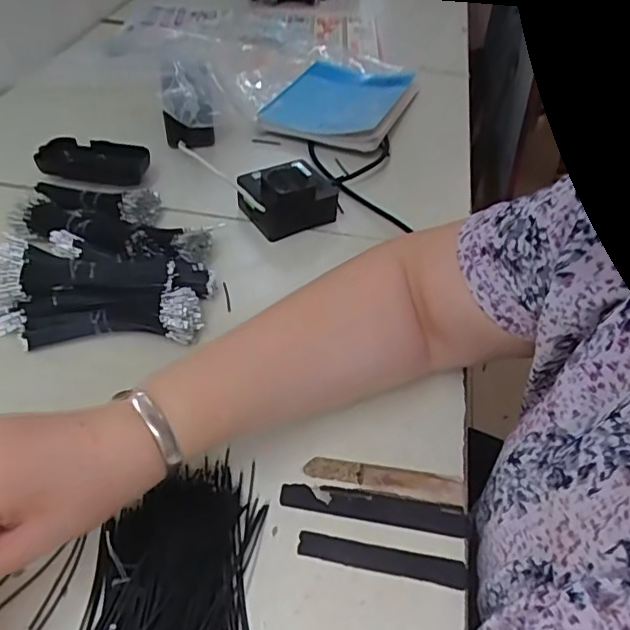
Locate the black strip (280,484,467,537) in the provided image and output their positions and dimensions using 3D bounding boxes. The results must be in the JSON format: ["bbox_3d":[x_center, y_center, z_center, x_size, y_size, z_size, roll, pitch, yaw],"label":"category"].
[{"bbox_3d":[0.036,0.118,0.348,0.113,0.004,0.019,9,45,5],"label":"black strip"}]

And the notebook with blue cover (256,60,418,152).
[{"bbox_3d":[0.037,-0.280,0.720,0.155,0.018,0.225,17,47,13],"label":"notebook with blue cover"}]

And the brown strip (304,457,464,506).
[{"bbox_3d":[0.044,0.106,0.360,0.100,0.004,0.018,9,45,6],"label":"brown strip"}]

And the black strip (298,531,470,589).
[{"bbox_3d":[0.039,0.142,0.326,0.096,0.004,0.015,9,45,6],"label":"black strip"}]

